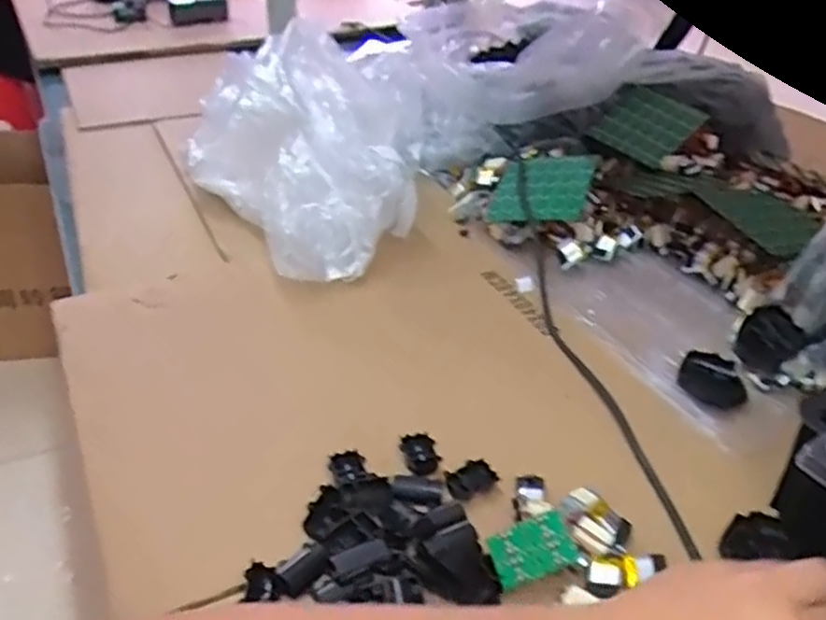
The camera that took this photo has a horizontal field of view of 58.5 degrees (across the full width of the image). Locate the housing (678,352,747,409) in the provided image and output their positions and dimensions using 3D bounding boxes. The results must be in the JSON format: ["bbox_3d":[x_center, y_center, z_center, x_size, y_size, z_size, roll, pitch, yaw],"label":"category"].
[{"bbox_3d":[0.263,0.063,0.648,0.057,0.018,0.052,22,39,28],"label":"housing"}]

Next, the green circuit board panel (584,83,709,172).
[{"bbox_3d":[0.310,-0.245,0.977,0.111,0.011,0.120,34,71,14],"label":"green circuit board panel"}]

